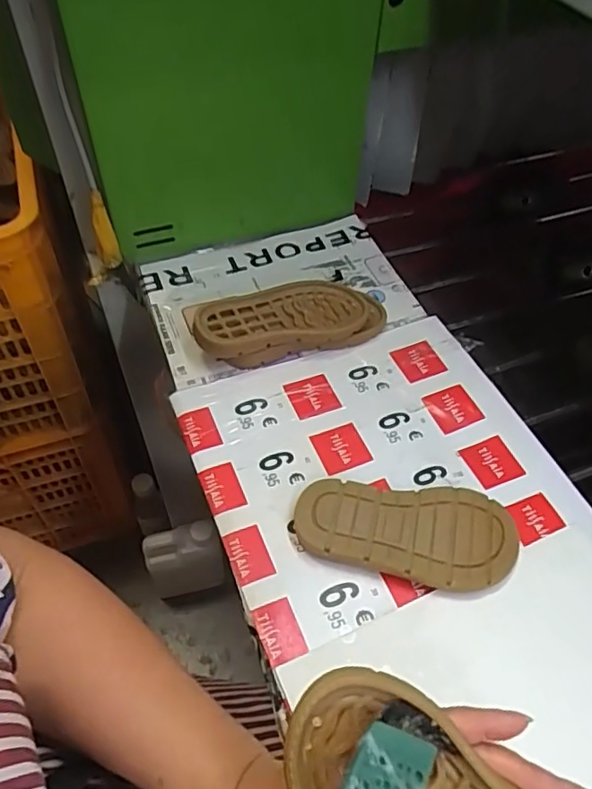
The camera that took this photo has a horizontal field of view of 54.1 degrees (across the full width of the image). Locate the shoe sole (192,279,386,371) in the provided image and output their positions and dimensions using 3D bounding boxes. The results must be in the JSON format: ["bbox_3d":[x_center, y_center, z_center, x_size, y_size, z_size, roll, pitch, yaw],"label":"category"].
[{"bbox_3d":[-0.005,-0.072,0.514,0.173,0.044,0.079,-15,54,-14],"label":"shoe sole"}]

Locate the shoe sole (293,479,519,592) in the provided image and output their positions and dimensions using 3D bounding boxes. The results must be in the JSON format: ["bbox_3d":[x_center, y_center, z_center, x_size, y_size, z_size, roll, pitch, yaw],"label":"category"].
[{"bbox_3d":[0.076,0.096,0.398,0.148,0.023,0.066,6,52,2],"label":"shoe sole"}]

